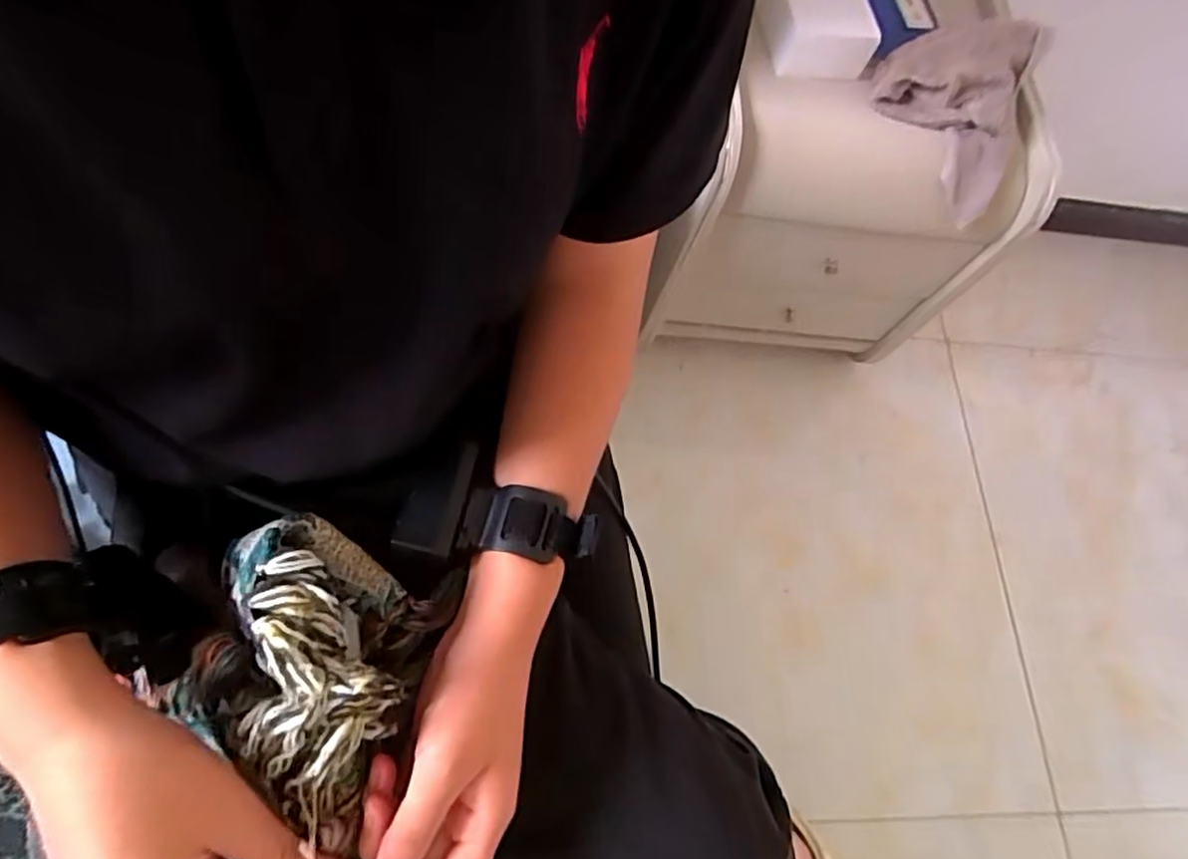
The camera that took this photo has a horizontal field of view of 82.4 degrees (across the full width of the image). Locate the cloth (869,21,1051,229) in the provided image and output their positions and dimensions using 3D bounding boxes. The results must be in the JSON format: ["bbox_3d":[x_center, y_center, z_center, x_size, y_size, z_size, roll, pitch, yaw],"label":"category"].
[{"bbox_3d":[0.448,-0.397,0.821,0.206,0.131,0.152,41,66,8],"label":"cloth"}]

